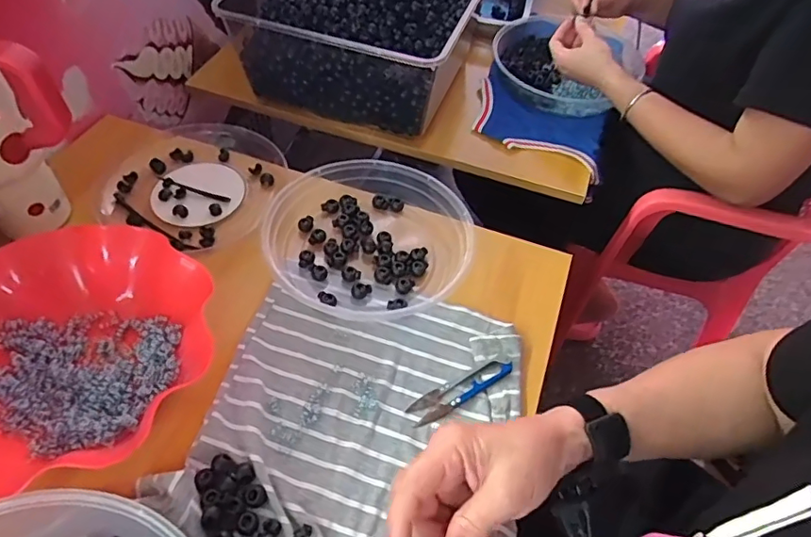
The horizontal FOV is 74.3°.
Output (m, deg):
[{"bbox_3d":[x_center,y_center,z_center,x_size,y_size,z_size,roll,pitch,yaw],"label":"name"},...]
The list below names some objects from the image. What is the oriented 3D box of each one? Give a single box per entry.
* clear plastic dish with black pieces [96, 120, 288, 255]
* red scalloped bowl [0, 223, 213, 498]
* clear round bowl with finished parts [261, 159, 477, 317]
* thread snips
[{"bbox_3d":[-0.236,-0.097,0.596,0.181,0.026,0.173,2,52,-3],"label":"clear plastic dish with black pieces"},{"bbox_3d":[-0.274,0.063,0.433,0.227,0.057,0.201,-34,62,-27],"label":"red scalloped bowl"},{"bbox_3d":[-0.036,-0.033,0.547,0.205,0.042,0.183,9,52,2],"label":"clear round bowl with finished parts"},{"bbox_3d":[0.048,0.104,0.463,0.099,0.008,0.024,-25,58,-22],"label":"thread snips"}]

